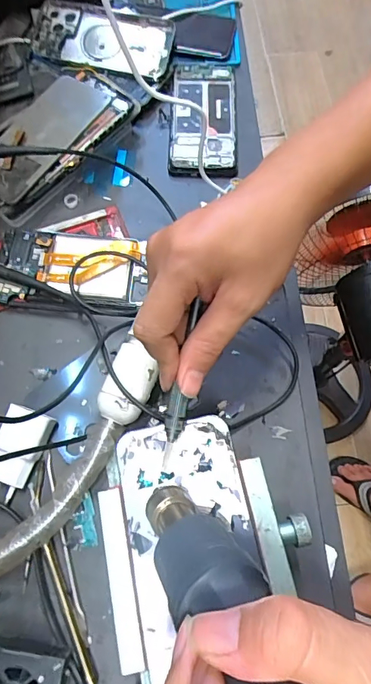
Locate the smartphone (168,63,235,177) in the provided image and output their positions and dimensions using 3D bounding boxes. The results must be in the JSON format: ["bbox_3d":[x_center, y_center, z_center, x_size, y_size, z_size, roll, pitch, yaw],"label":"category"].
[{"bbox_3d":[0.019,-0.253,0.499,0.071,0.015,0.162,1,68,0],"label":"smartphone"}]

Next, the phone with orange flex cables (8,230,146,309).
[{"bbox_3d":[-0.103,-0.076,0.412,0.136,0.005,0.073,9,68,4],"label":"phone with orange flex cables"}]

